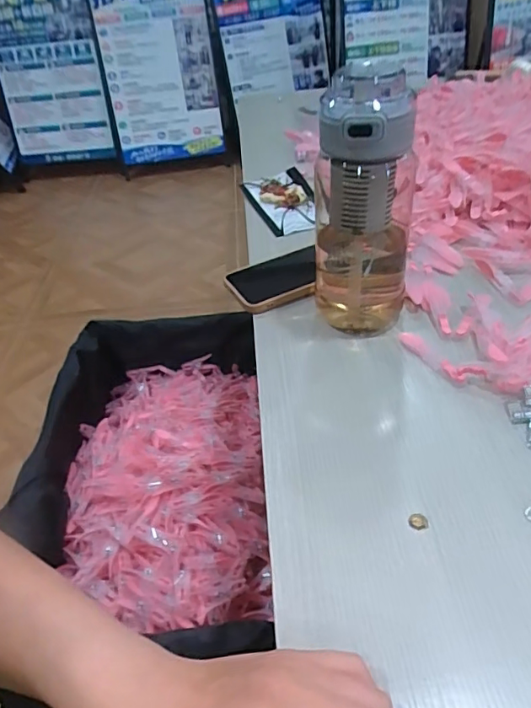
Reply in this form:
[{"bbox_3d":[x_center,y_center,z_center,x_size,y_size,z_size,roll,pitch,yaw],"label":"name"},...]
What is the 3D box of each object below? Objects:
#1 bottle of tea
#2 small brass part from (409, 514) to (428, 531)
[{"bbox_3d":[0.083,-0.123,0.435,0.083,0.214,0.091,1,41,9],"label":"bottle of tea"},{"bbox_3d":[0.097,0.106,0.321,0.012,0.004,0.011,-4,41,3],"label":"small brass part"}]

